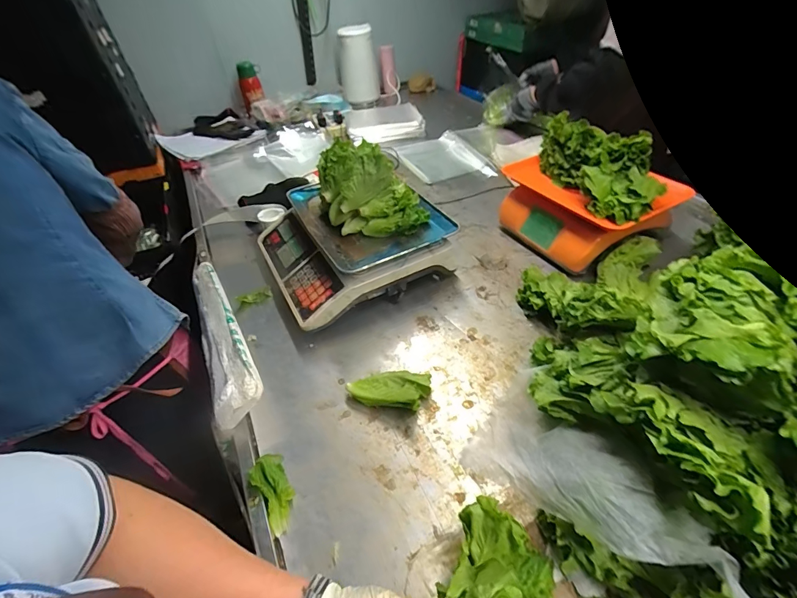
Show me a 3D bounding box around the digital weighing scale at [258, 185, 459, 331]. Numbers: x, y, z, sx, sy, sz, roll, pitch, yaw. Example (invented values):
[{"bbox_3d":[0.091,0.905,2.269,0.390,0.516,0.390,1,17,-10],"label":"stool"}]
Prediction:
[{"bbox_3d":[-0.099,-0.116,0.762,0.323,0.114,0.325,-23,47,-18],"label":"digital weighing scale"}]

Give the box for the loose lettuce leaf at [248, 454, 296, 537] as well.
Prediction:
[{"bbox_3d":[-0.151,0.235,0.455,0.040,0.023,0.090,-21,61,-14],"label":"loose lettuce leaf"}]

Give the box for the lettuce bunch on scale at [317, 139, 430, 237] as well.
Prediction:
[{"bbox_3d":[-0.056,-0.195,0.667,0.191,0.136,0.087,16,48,20],"label":"lettuce bunch on scale"}]

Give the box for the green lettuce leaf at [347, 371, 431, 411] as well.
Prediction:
[{"bbox_3d":[-0.014,0.130,0.551,0.116,0.045,0.055,7,46,13],"label":"green lettuce leaf"}]

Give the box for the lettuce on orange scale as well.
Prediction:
[{"bbox_3d":[0.370,-0.268,0.710,0.109,0.101,0.298,-12,44,-7],"label":"lettuce on orange scale"}]

